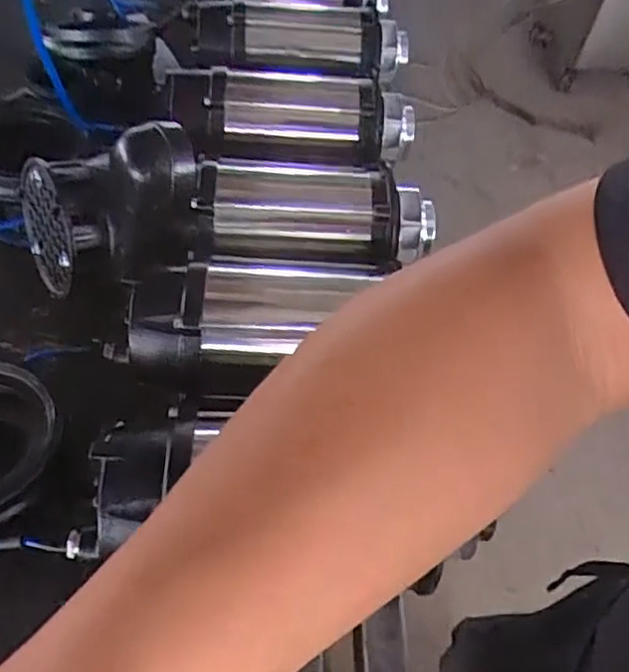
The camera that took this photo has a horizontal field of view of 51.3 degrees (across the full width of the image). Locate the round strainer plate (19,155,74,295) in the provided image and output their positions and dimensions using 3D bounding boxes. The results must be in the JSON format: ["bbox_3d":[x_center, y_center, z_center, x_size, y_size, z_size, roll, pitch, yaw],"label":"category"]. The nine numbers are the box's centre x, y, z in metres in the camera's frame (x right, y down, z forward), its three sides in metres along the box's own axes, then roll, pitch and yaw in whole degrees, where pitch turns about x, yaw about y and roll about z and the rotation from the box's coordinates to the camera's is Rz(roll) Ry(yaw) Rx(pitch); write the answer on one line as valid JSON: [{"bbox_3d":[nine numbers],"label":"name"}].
[{"bbox_3d":[-0.265,-0.106,0.646,0.007,0.120,0.124,-18,84,-37],"label":"round strainer plate"}]

